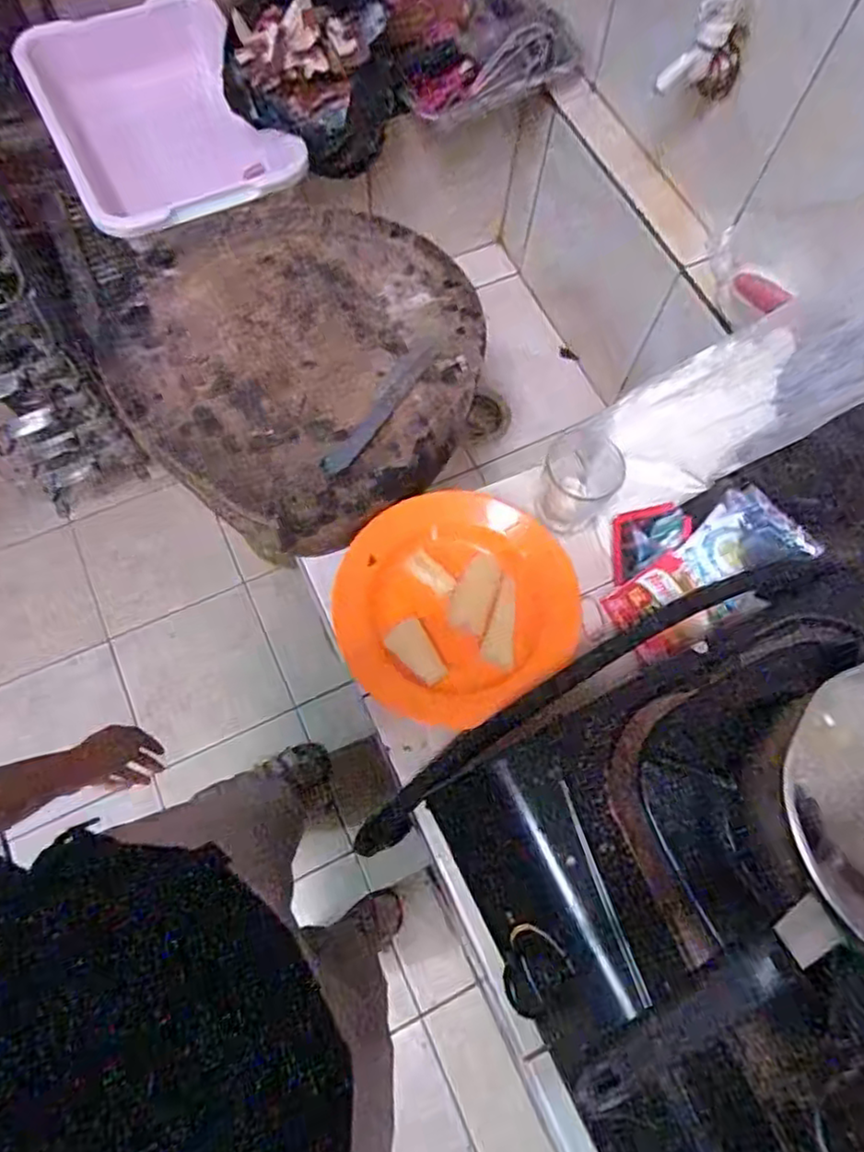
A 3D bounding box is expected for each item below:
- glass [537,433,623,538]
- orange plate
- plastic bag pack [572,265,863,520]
[{"bbox_3d":[0.133,-0.086,0.610,0.067,0.072,0.071,1,70,-2],"label":"glass"},{"bbox_3d":[0.023,0.026,0.595,0.208,0.049,0.192,1,70,-2],"label":"orange plate"},{"bbox_3d":[0.254,-0.147,0.536,0.277,0.048,0.106,-30,67,33],"label":"plastic bag pack"}]

